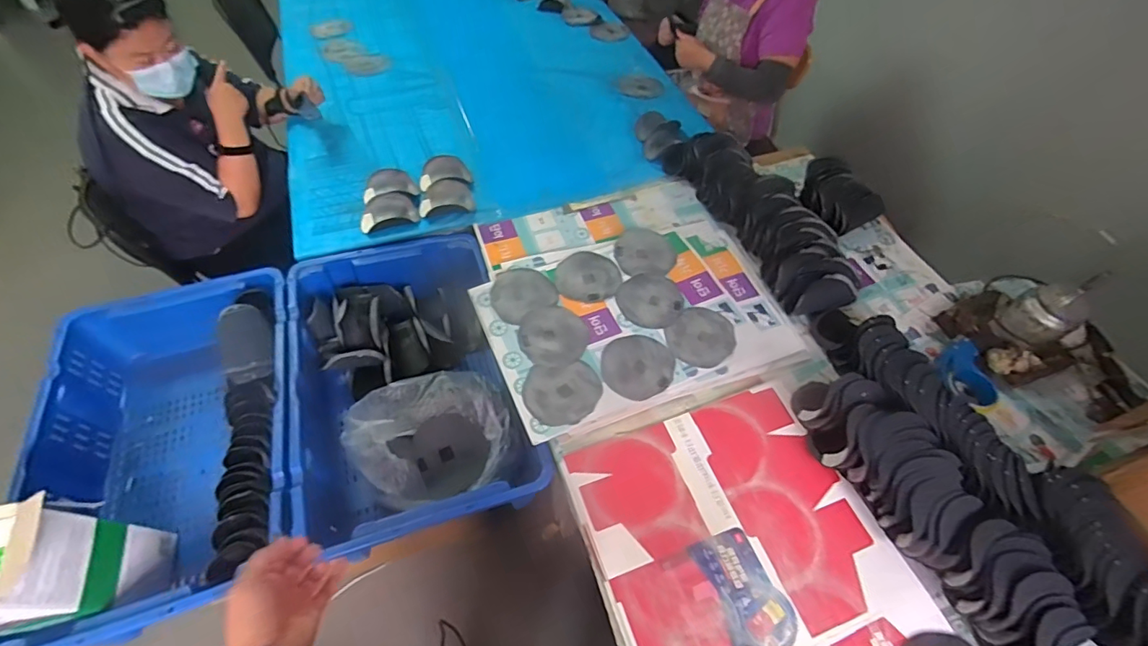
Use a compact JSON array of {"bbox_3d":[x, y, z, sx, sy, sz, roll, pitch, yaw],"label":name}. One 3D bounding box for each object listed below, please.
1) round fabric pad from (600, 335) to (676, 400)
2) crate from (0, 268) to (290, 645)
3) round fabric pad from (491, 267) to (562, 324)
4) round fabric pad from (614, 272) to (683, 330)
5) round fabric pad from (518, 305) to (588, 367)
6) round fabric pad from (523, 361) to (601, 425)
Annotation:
[{"bbox_3d":[0.129,0.082,0.979,0.148,0.016,0.135,1,55,-2],"label":"round fabric pad"},{"bbox_3d":[-0.758,0.219,0.954,0.434,0.193,0.674,-13,57,-11],"label":"crate"},{"bbox_3d":[-0.116,-0.069,1.075,0.145,0.018,0.129,-30,61,-21],"label":"round fabric pad"},{"bbox_3d":[0.175,-0.058,1.092,0.142,0.015,0.165,30,59,17],"label":"round fabric pad"},{"bbox_3d":[-0.043,0.023,1.023,0.139,0.009,0.148,1,55,-2],"label":"round fabric pad"},{"bbox_3d":[-0.020,0.133,0.938,0.146,0.004,0.125,-7,56,-7],"label":"round fabric pad"}]

